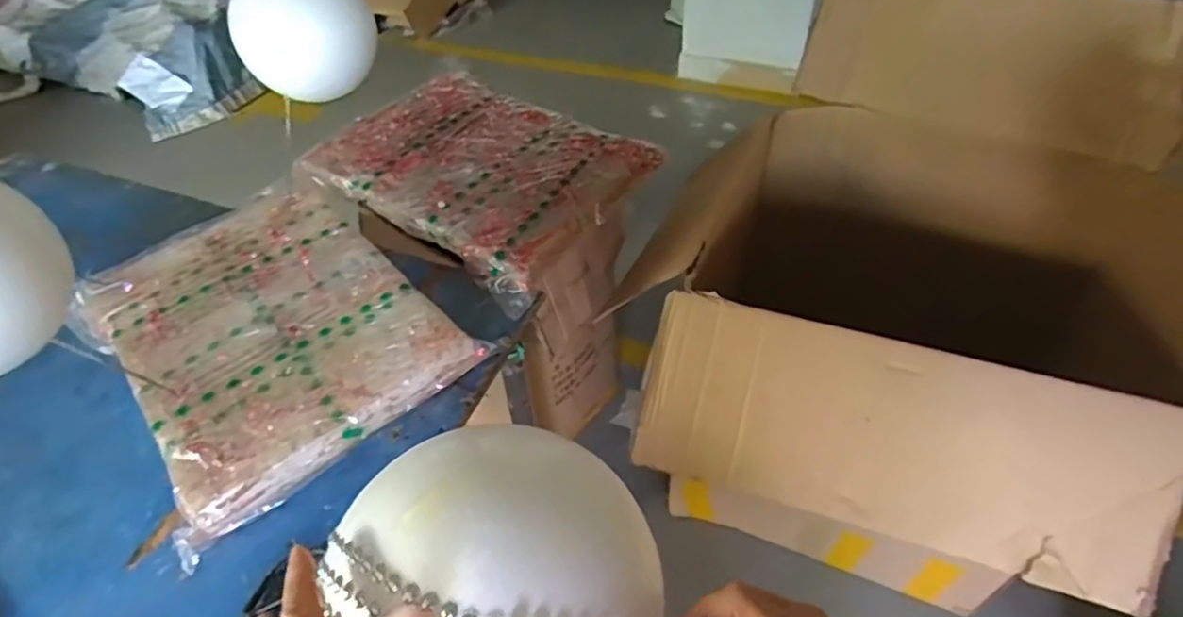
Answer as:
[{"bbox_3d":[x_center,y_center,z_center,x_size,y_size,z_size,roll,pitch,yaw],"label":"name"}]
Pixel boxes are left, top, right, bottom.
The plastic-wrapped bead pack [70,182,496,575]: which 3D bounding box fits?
[{"bbox_3d":[-0.450,0.017,0.865,0.365,0.053,0.516,-36,53,-25],"label":"plastic-wrapped bead pack"}]

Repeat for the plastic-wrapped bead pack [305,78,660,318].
[{"bbox_3d":[-0.196,-0.246,1.069,0.526,0.049,0.404,25,54,27],"label":"plastic-wrapped bead pack"}]

